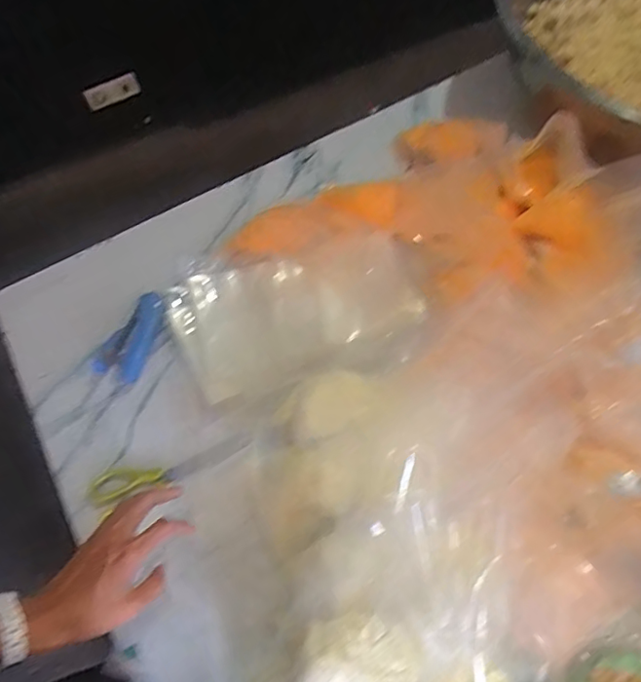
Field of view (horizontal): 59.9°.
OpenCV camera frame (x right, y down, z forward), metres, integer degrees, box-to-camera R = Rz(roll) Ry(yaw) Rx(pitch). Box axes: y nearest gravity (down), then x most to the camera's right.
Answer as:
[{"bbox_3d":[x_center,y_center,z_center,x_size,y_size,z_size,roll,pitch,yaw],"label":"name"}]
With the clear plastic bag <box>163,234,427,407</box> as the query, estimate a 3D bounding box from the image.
[{"bbox_3d":[-0.033,-0.042,0.702,0.293,0.029,0.179,-21,62,-7],"label":"clear plastic bag"}]

